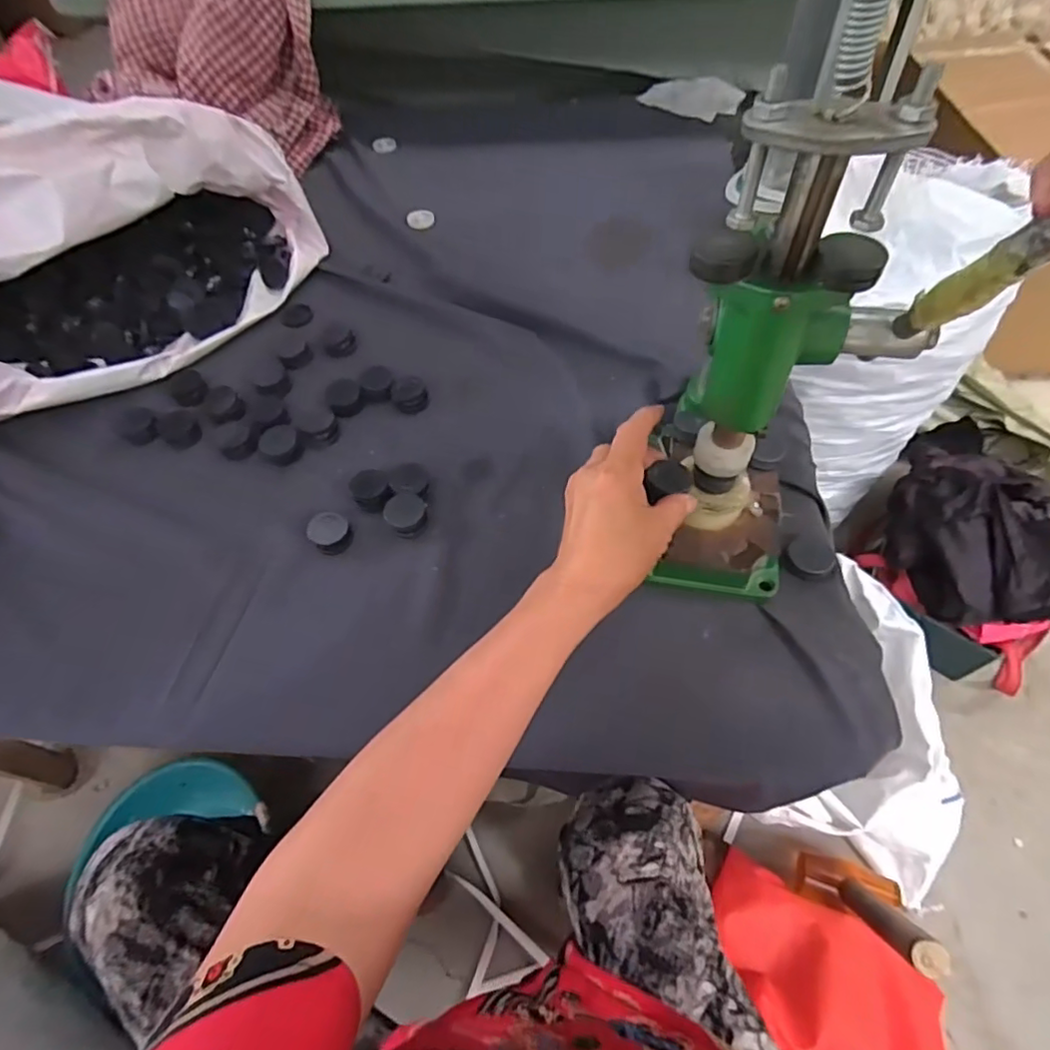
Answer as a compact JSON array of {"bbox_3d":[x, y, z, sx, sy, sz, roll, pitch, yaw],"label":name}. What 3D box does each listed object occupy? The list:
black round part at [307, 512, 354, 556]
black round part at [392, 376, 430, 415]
[{"bbox_3d":[-0.161,0.007,0.493,0.030,0.018,0.030,0,56,0],"label":"black round part"},{"bbox_3d":[-0.112,-0.127,0.588,0.033,0.015,0.038,-26,59,-17],"label":"black round part"}]

